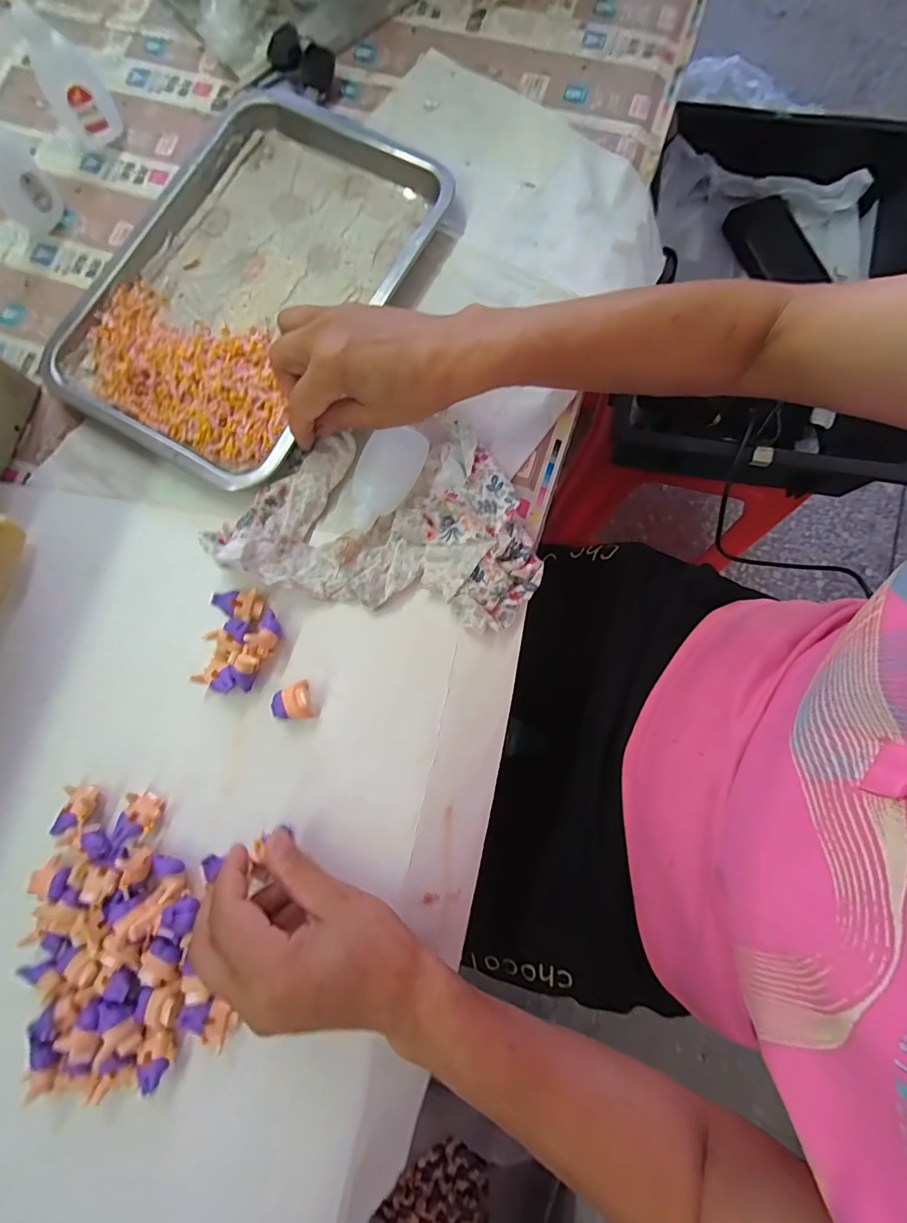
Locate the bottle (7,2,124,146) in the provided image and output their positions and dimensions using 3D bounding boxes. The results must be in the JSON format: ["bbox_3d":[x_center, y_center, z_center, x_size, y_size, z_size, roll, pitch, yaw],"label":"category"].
[{"bbox_3d":[-0.311,-0.431,0.390,0.045,0.069,0.034,-31,80,-3],"label":"bottle"}]

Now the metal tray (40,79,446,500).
[{"bbox_3d":[-0.170,-0.266,0.384,0.233,0.027,0.308,30,83,8],"label":"metal tray"}]

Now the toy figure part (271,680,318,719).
[{"bbox_3d":[-0.107,0.060,0.324,0.025,0.018,0.024,-14,79,1],"label":"toy figure part"}]

